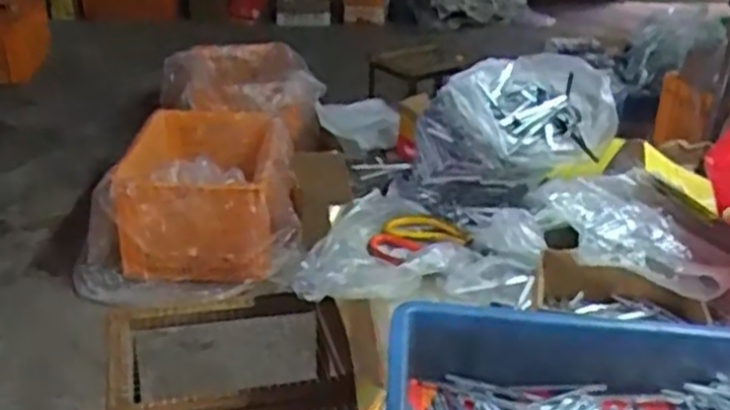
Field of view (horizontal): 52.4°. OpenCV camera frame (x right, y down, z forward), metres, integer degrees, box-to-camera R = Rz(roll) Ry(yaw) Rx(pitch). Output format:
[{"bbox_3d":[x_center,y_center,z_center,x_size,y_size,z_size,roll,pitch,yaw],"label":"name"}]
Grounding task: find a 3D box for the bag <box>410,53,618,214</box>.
[{"bbox_3d":[0.186,-0.085,0.942,0.193,0.168,0.163,-10,30,-23],"label":"bag"}]

